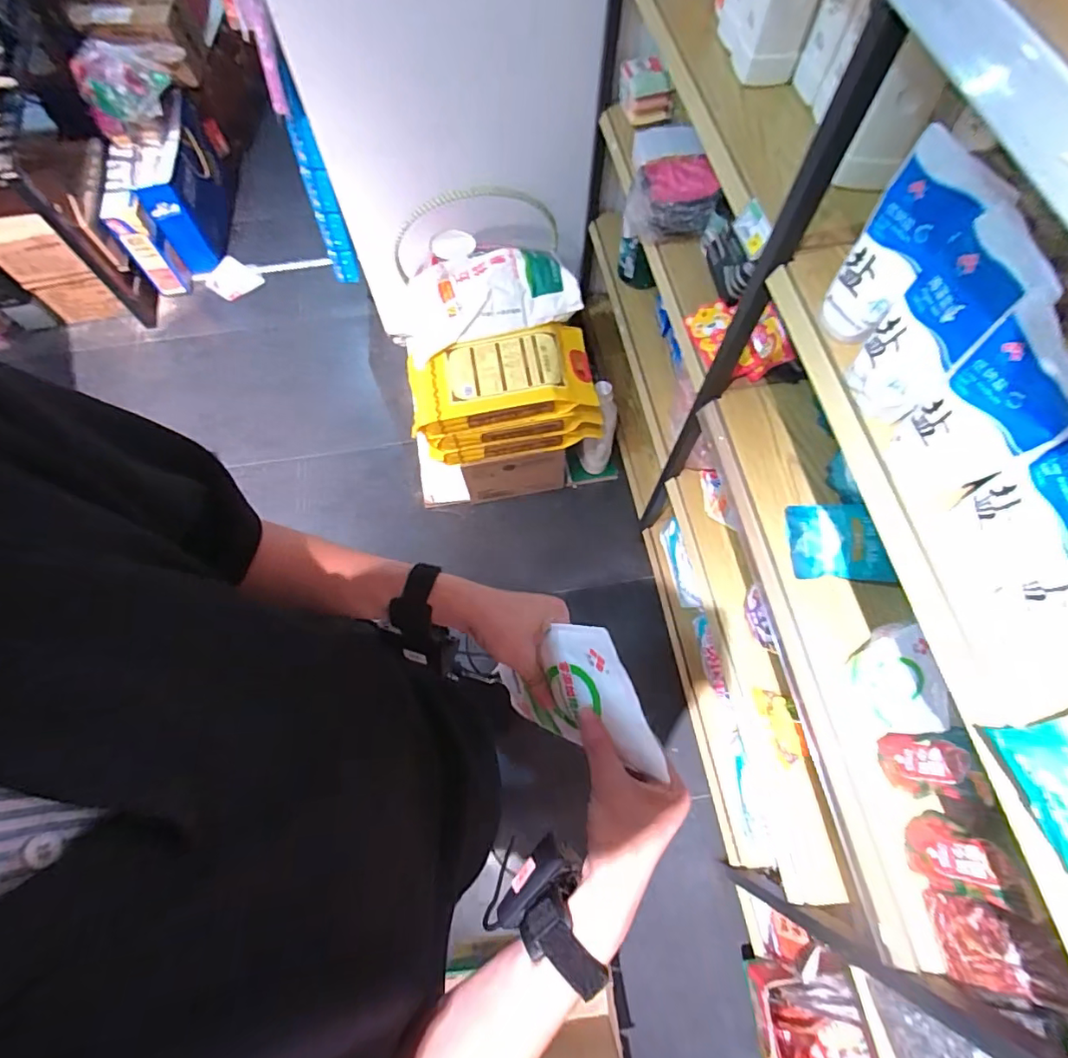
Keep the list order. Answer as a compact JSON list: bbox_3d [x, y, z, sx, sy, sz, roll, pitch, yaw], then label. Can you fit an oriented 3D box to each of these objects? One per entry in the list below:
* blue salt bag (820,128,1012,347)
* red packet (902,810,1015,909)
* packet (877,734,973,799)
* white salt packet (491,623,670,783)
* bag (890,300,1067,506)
[{"bbox_3d":[0.383,-0.295,0.564,0.049,0.184,0.104,-10,68,-4],"label":"blue salt bag"},{"bbox_3d":[0.503,0.389,0.627,0.038,0.140,0.081,10,68,5],"label":"red packet"},{"bbox_3d":[0.491,0.300,0.662,0.034,0.164,0.079,-12,68,-5],"label":"packet"},{"bbox_3d":[0.026,0.146,0.468,0.015,0.182,0.116,-17,88,-34],"label":"white salt packet"},{"bbox_3d":[0.408,-0.101,0.490,0.027,0.184,0.099,-20,69,-8],"label":"bag"}]

